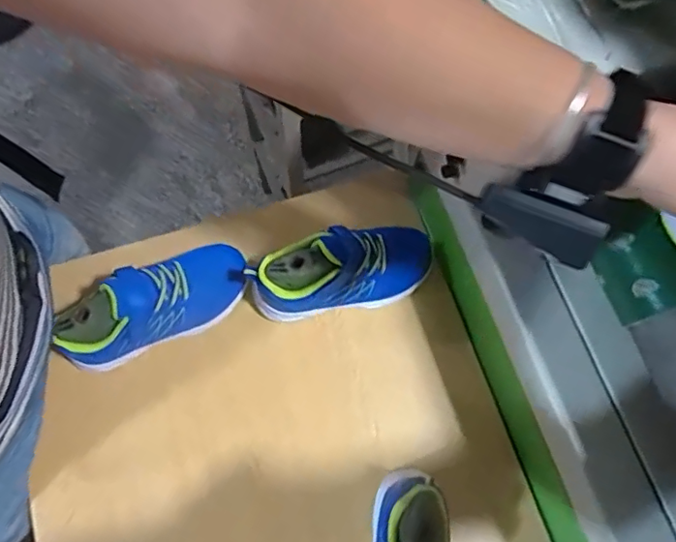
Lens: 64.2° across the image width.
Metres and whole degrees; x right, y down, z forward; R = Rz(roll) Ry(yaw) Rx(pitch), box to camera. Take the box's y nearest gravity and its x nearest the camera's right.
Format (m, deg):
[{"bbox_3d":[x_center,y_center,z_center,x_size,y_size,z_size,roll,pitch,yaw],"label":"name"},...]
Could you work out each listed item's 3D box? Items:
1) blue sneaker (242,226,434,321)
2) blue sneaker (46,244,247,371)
[{"bbox_3d":[0.007,-0.001,0.551,0.194,0.079,0.072,-16,73,-6],"label":"blue sneaker"},{"bbox_3d":[-0.183,0.040,0.541,0.189,0.095,0.075,-26,74,-23],"label":"blue sneaker"}]

